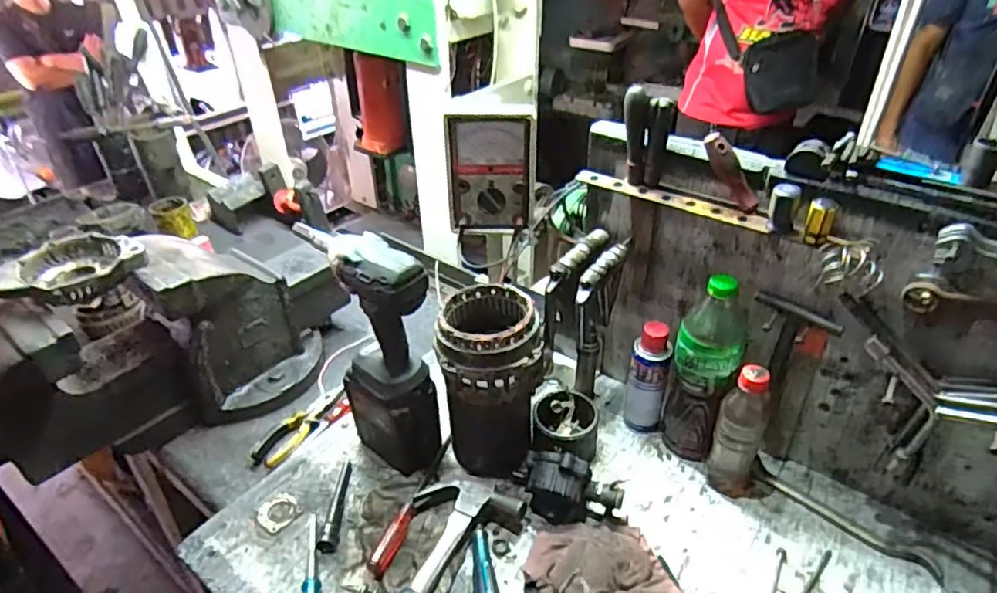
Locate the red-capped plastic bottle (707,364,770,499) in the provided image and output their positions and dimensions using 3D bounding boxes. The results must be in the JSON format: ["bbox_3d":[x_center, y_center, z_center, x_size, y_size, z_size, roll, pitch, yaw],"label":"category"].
[{"bbox_3d":[0.300,0.165,0.724,0.057,0.192,0.051,21,41,27],"label":"red-capped plastic bottle"}]

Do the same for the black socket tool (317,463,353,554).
[{"bbox_3d":[-0.205,0.266,0.758,0.021,0.018,0.135,0,36,0],"label":"black socket tool"}]

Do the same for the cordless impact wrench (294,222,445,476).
[{"bbox_3d":[-0.158,0.071,0.771,0.088,0.336,0.196,-23,42,-28],"label":"cordless impact wrench"}]

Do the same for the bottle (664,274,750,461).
[{"bbox_3d":[0.260,0.101,0.751,0.079,0.271,0.073,14,39,20],"label":"bottle"}]

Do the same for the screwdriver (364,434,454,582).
[{"bbox_3d":[-0.105,0.257,0.756,0.025,0.029,0.218,11,38,16],"label":"screwdriver"}]

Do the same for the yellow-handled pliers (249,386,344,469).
[{"bbox_3d":[-0.299,0.194,0.908,0.051,0.020,0.177,16,39,21],"label":"yellow-handled pliers"}]

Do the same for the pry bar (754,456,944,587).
[{"bbox_3d":[0.423,0.269,0.726,0.219,0.013,0.034,29,45,35],"label":"pry bar"}]

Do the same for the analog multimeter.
[{"bbox_3d":[-0.009,-0.169,0.820,0.114,0.160,0.035,-4,36,-4],"label":"analog multimeter"}]

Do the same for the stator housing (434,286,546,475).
[{"bbox_3d":[-0.009,0.113,0.776,0.126,0.230,0.125,-1,36,0],"label":"stator housing"}]

